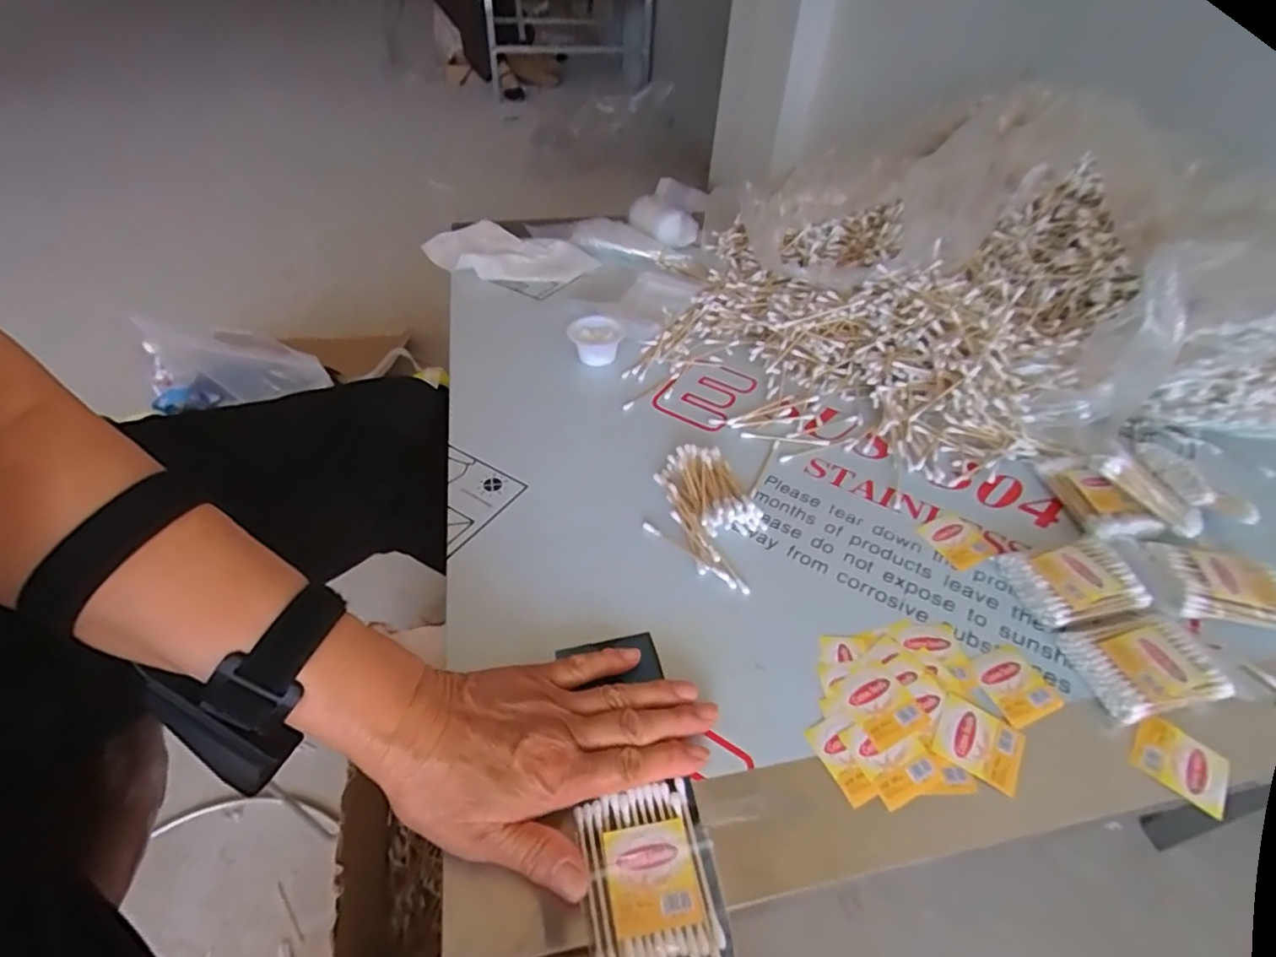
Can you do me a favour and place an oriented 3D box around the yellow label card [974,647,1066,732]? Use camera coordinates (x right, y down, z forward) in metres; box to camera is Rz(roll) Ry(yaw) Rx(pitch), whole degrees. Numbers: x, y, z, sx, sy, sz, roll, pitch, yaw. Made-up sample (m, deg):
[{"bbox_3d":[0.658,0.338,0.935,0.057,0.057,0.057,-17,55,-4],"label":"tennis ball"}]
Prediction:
[{"bbox_3d":[0.223,0.124,0.363,0.038,0.004,0.042,-20,50,-21],"label":"yellow label card"}]

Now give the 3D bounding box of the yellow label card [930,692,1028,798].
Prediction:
[{"bbox_3d":[0.189,0.145,0.336,0.044,0.004,0.039,27,49,23],"label":"yellow label card"}]

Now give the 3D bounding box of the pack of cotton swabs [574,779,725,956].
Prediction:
[{"bbox_3d":[0.004,0.185,0.284,0.055,0.010,0.072,-10,49,-7],"label":"pack of cotton swabs"}]

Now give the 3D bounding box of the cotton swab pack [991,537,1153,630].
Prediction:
[{"bbox_3d":[0.289,0.067,0.406,0.076,0.017,0.058,-9,45,-12],"label":"cotton swab pack"}]

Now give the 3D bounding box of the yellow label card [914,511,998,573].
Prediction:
[{"bbox_3d":[0.231,0.044,0.440,0.040,0.004,0.046,-19,51,-20],"label":"yellow label card"}]

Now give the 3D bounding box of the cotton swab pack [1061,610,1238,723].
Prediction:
[{"bbox_3d":[0.303,0.110,0.365,0.075,0.016,0.056,-9,46,-12],"label":"cotton swab pack"}]

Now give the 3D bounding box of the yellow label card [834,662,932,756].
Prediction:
[{"bbox_3d":[0.137,0.129,0.348,0.038,0.004,0.043,-20,49,-22],"label":"yellow label card"}]

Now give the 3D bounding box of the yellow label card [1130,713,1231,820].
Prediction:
[{"bbox_3d":[0.297,0.155,0.334,0.042,0.005,0.039,33,51,27],"label":"yellow label card"}]

